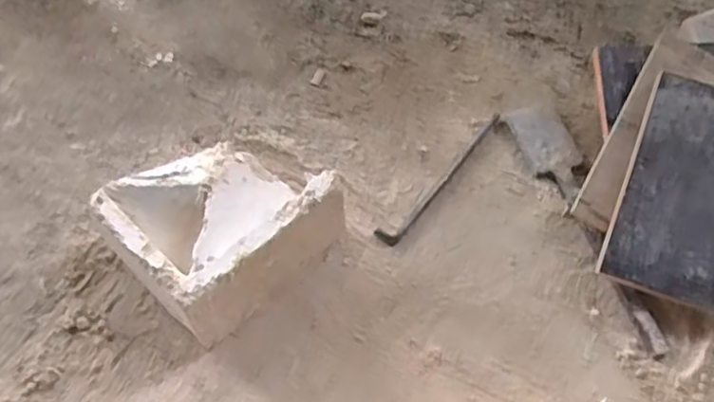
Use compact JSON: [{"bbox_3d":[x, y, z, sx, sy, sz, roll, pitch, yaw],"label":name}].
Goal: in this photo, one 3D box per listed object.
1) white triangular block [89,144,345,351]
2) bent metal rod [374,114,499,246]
[{"bbox_3d":[-0.141,0.019,0.670,0.194,0.098,0.175,-39,66,-23],"label":"white triangular block"},{"bbox_3d":[0.104,-0.029,0.756,0.024,0.004,0.226,37,64,20],"label":"bent metal rod"}]

